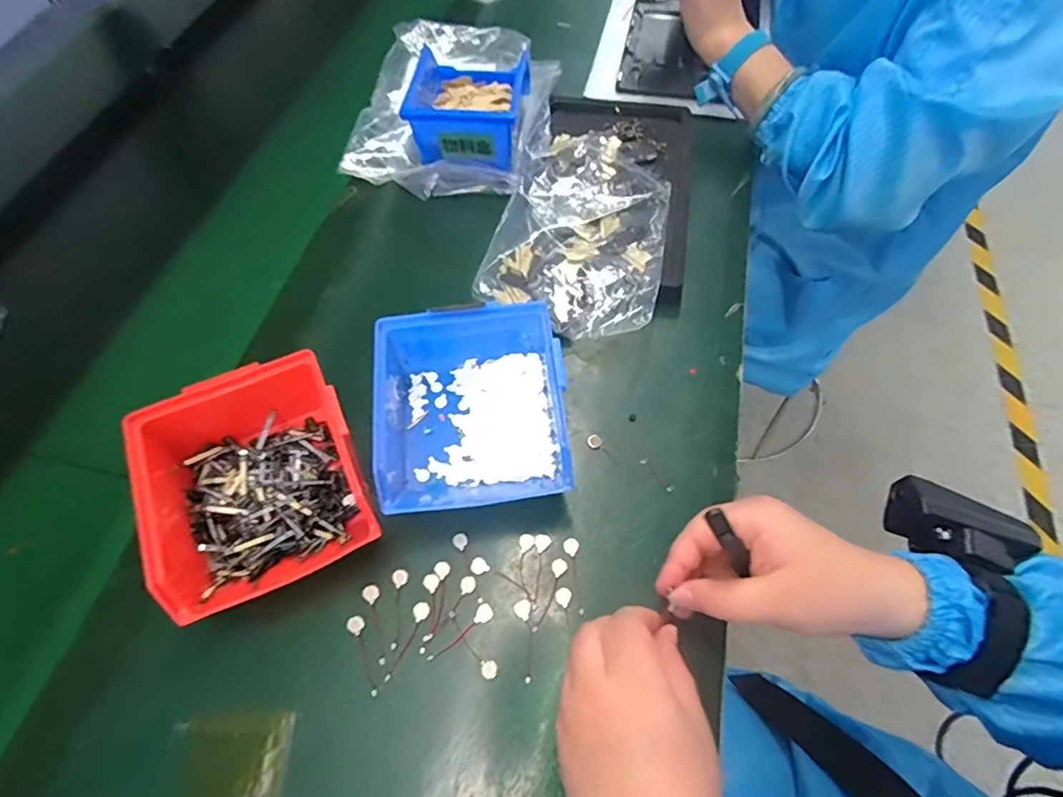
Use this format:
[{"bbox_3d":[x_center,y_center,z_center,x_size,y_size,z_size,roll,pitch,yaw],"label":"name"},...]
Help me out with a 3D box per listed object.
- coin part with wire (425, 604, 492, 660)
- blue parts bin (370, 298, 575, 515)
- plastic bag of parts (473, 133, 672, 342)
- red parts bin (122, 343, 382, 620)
[{"bbox_3d":[-0.043,0.145,0.334,0.047,0.004,0.010,-39,66,-18],"label":"coin part with wire"},{"bbox_3d":[-0.042,0.007,0.380,0.128,0.061,0.137,-12,59,-2],"label":"blue parts bin"},{"bbox_3d":[0.050,-0.153,0.486,0.135,0.036,0.226,12,61,12],"label":"plastic bag of parts"},{"bbox_3d":[-0.172,0.052,0.355,0.122,0.067,0.142,-22,60,-9],"label":"red parts bin"}]

